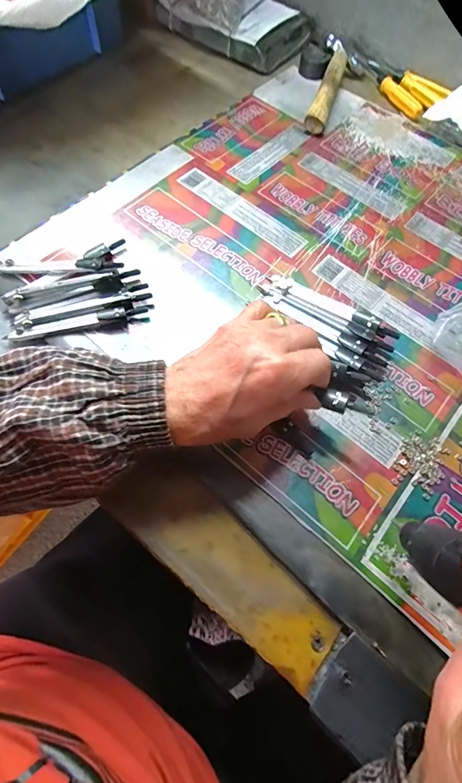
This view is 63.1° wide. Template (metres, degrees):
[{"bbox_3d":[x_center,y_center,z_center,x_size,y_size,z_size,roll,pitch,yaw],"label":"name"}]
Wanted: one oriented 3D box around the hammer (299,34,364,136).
[{"bbox_3d":[0.113,-0.379,0.463,0.077,0.035,0.148,18,66,6],"label":"hammer"}]

